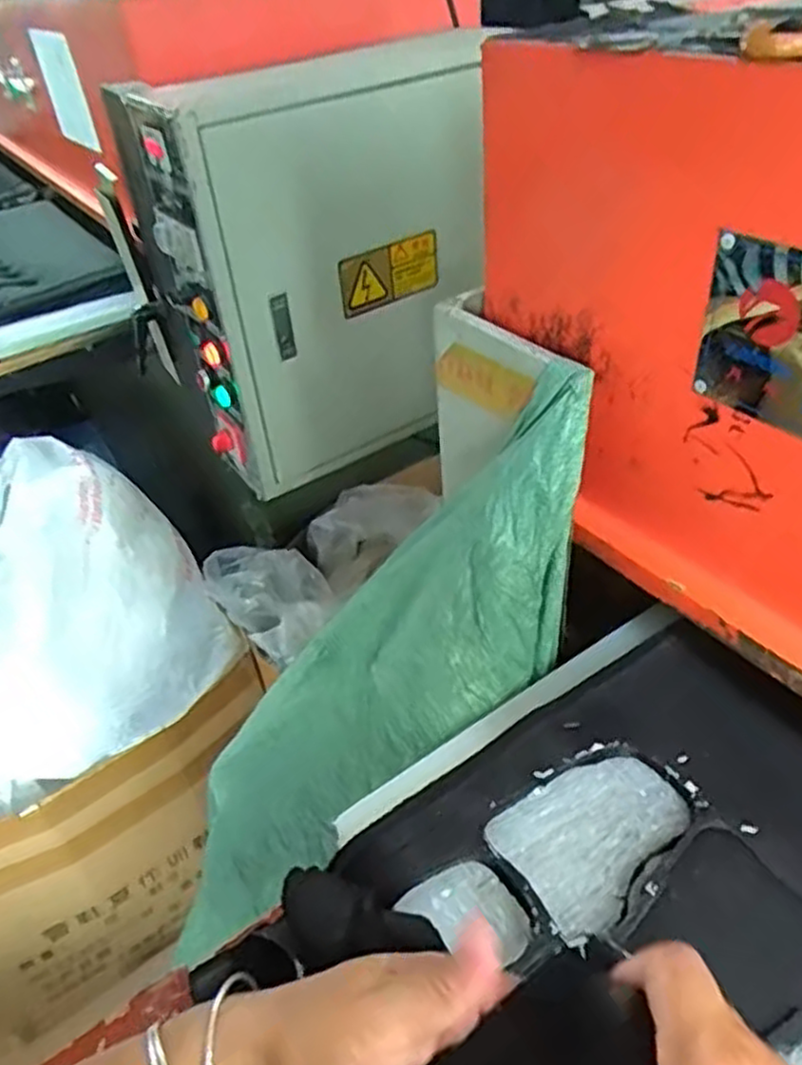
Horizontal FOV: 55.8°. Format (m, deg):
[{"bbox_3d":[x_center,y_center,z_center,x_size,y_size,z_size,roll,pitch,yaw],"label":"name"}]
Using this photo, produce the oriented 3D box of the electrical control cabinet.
[{"bbox_3d":[-0.110,-0.334,1.020,0.370,0.505,0.169,-24,43,-21],"label":"electrical control cabinet"}]

